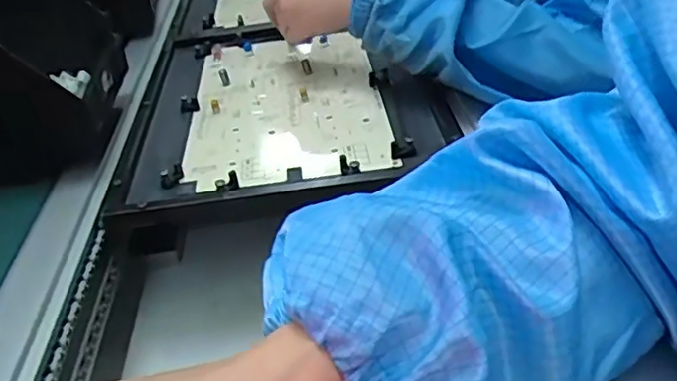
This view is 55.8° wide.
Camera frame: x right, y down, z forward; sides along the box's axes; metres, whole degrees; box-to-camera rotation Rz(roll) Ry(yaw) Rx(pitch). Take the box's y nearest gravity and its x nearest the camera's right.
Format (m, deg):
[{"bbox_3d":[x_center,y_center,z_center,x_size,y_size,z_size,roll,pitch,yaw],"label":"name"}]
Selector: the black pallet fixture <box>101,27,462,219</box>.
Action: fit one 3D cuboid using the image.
[{"bbox_3d":[-0.047,-0.088,0.598,0.260,0.021,0.332,-6,34,-1],"label":"black pallet fixture"}]

